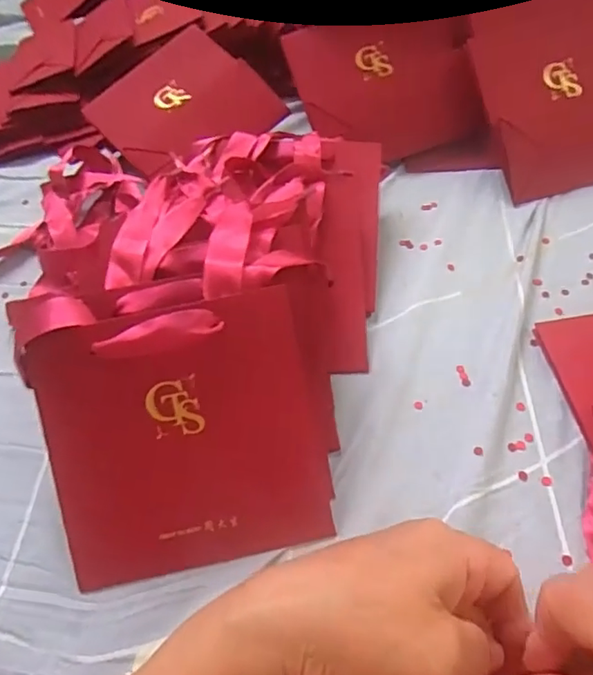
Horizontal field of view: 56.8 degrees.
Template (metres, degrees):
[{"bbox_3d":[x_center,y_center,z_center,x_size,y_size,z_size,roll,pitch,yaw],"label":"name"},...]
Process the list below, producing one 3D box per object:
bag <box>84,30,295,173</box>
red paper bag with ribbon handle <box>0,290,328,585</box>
[{"bbox_3d":[-0.103,-0.211,0.505,0.137,0.007,0.143,-42,73,-7],"label":"bag"},{"bbox_3d":[-0.060,0.046,0.289,0.137,0.149,0.025,-13,6,-4],"label":"red paper bag with ribbon handle"}]

